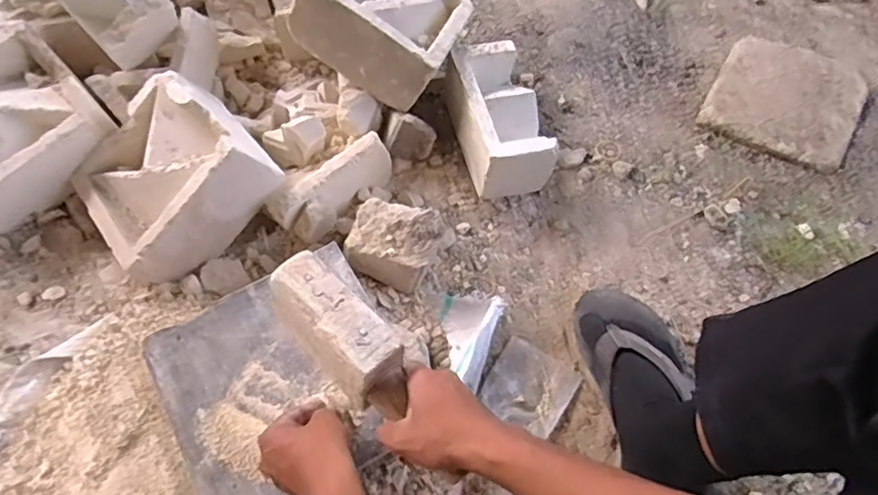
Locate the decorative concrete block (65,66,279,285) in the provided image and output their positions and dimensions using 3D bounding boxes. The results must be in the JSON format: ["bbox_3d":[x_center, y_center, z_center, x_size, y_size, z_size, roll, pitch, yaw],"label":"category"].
[{"bbox_3d":[-0.347,-0.096,0.794,0.205,0.099,0.234,-48,62,7],"label":"decorative concrete block"}]

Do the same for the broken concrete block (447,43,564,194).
[{"bbox_3d":[0.086,-0.180,0.868,0.102,0.090,0.211,-14,64,-10],"label":"broken concrete block"}]

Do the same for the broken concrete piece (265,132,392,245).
[{"bbox_3d":[-0.137,-0.077,0.810,0.067,0.070,0.171,40,67,16],"label":"broken concrete piece"}]

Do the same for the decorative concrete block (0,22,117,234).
[{"bbox_3d":[-0.561,-0.155,0.811,0.204,0.106,0.219,-38,71,-20],"label":"decorative concrete block"}]

